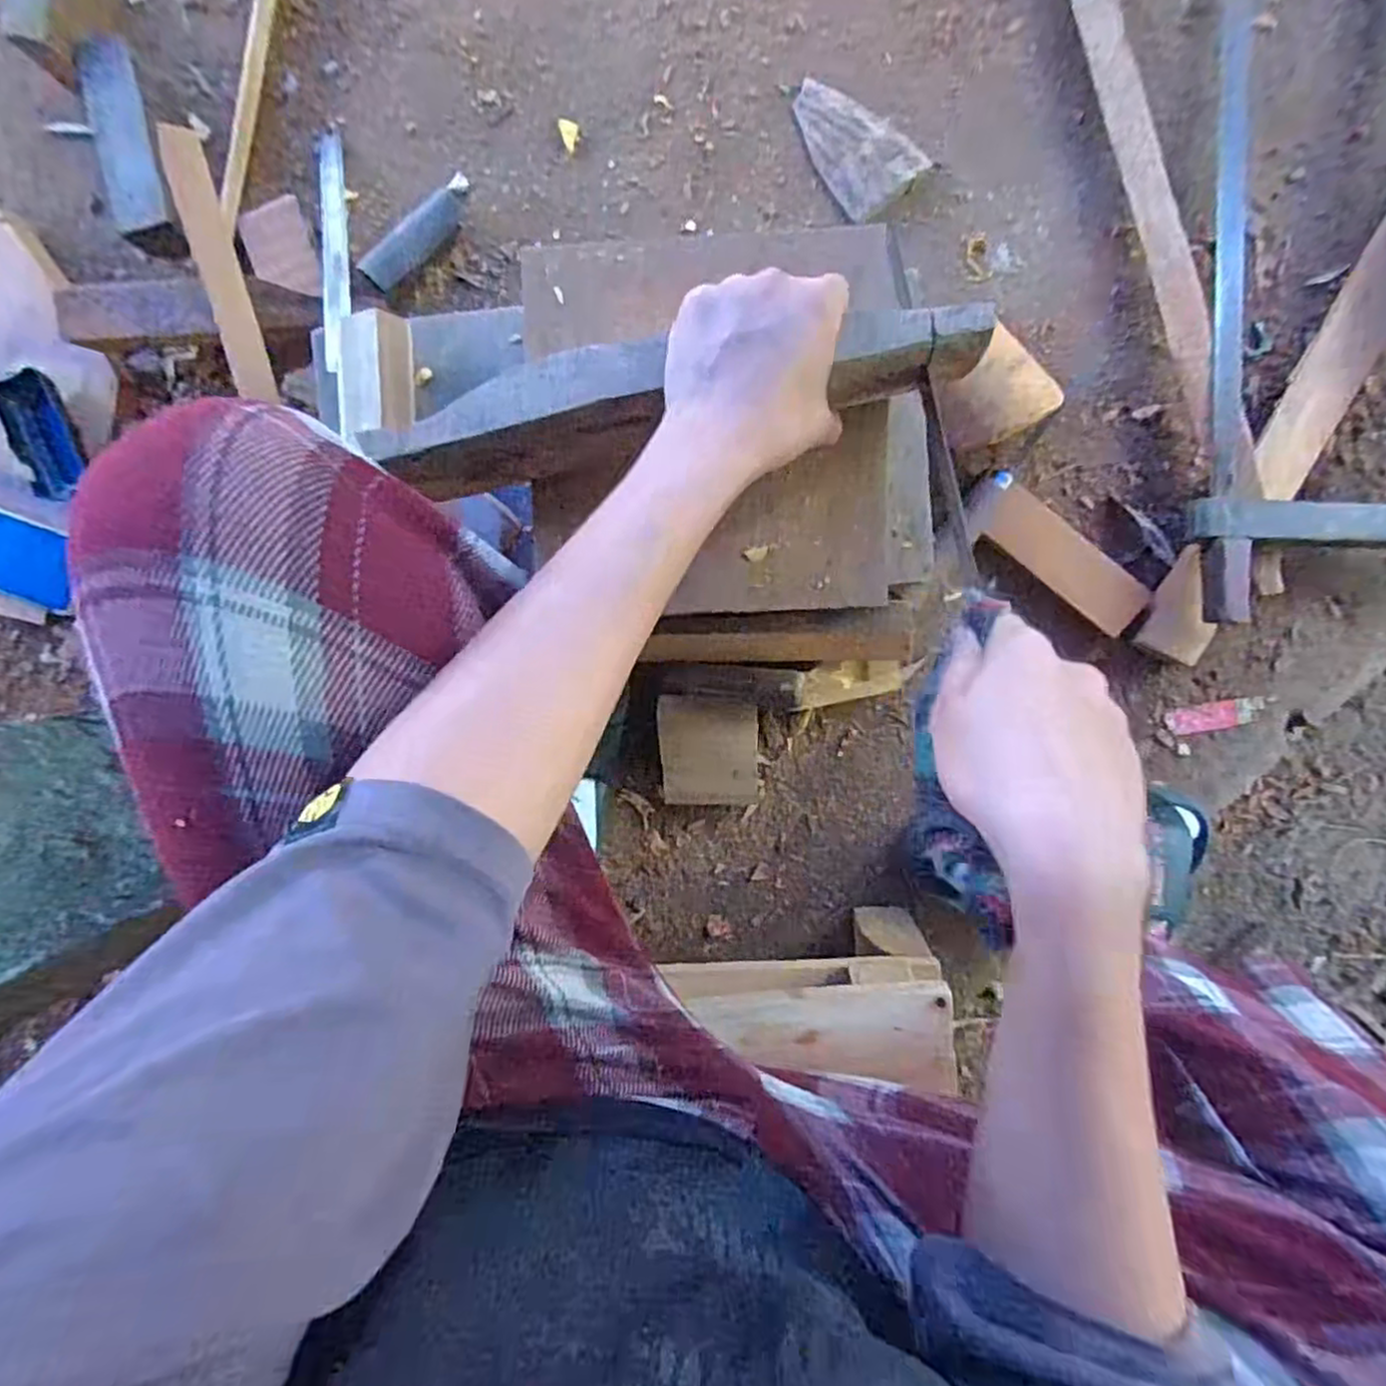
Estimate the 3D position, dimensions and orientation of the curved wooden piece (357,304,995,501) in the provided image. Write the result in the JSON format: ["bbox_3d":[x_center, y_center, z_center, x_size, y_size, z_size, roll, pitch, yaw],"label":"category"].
[{"bbox_3d":[-0.010,-0.155,0.378,0.308,0.053,0.048,-8,93,5],"label":"curved wooden piece"}]

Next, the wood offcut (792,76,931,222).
[{"bbox_3d":[0.138,-0.485,0.634,0.078,0.018,0.127,-41,91,4],"label":"wood offcut"}]

